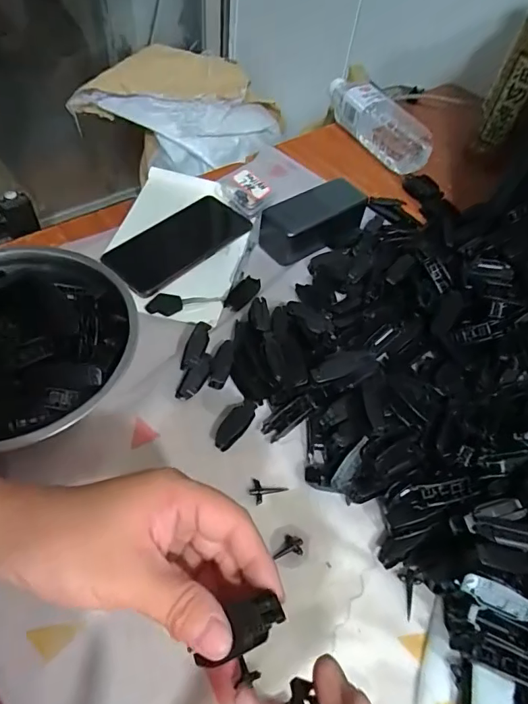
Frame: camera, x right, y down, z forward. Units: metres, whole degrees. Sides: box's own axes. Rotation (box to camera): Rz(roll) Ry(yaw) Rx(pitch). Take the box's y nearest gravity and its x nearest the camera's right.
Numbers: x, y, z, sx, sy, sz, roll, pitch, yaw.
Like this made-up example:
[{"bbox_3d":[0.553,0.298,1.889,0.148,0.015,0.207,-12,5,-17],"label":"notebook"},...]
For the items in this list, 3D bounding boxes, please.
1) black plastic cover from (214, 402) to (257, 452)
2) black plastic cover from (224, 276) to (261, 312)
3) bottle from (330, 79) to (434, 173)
[{"bbox_3d":[-0.025,0.063,0.404,0.020,0.012,0.052,30,57,16],"label":"black plastic cover"},{"bbox_3d":[-0.023,-0.062,0.493,0.025,0.010,0.045,29,56,15],"label":"black plastic cover"},{"bbox_3d":[0.154,-0.339,0.668,0.056,0.058,0.203,-29,61,-24],"label":"bottle"}]

